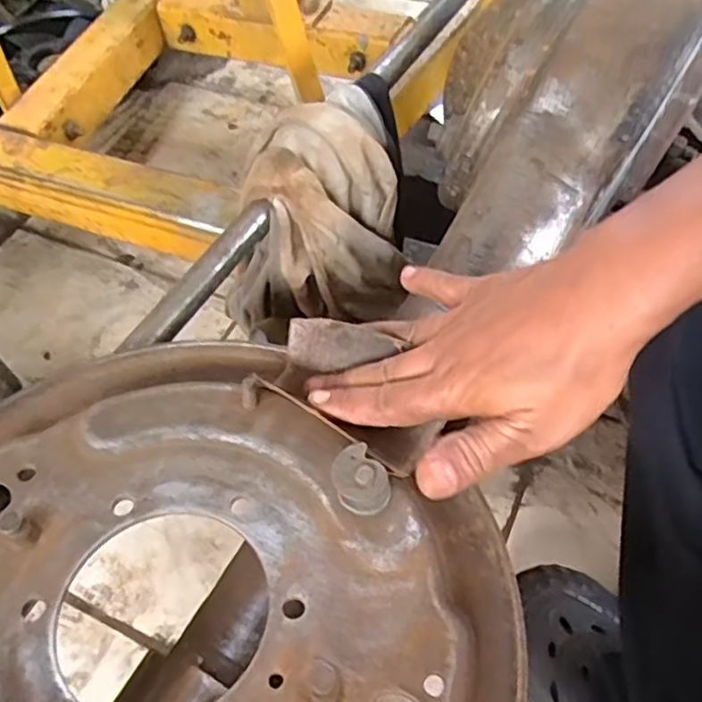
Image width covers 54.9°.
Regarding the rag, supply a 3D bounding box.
[{"bbox_3d":[-0.034,-0.107,0.528,0.145,0.126,0.137,-7,53,0],"label":"rag"}]

